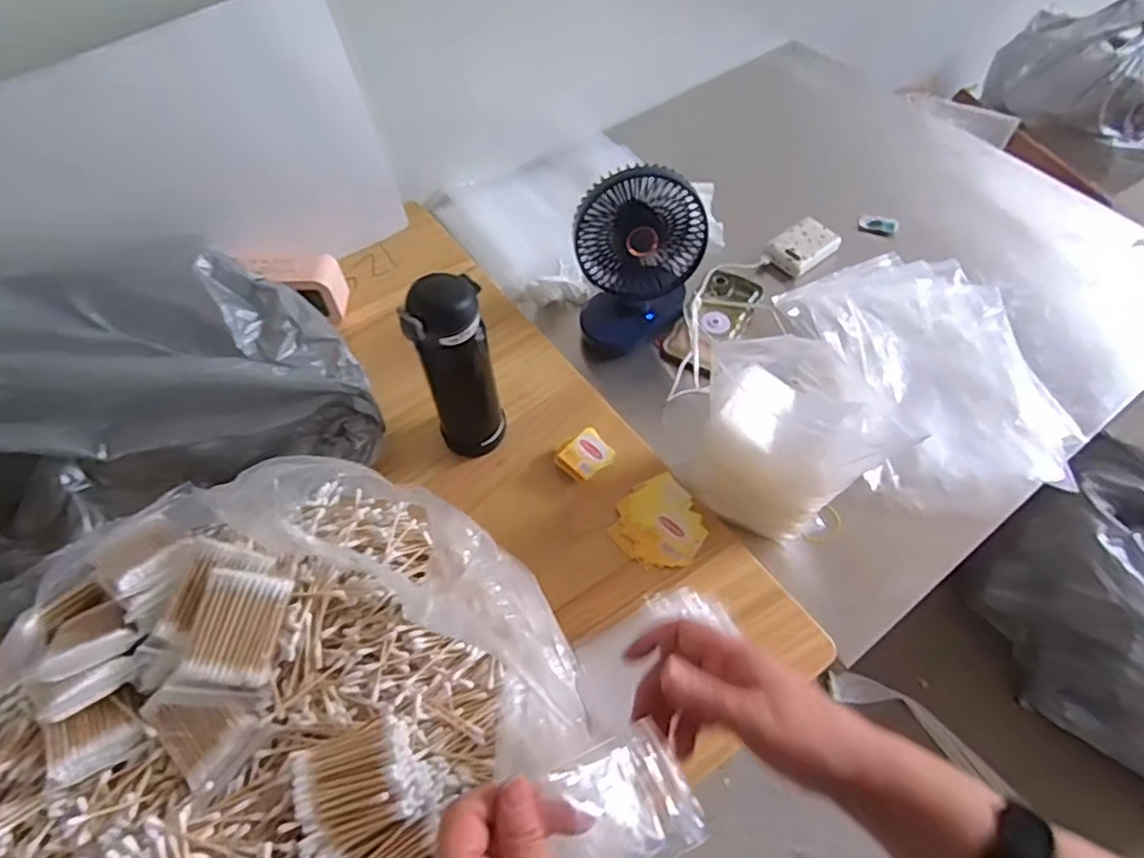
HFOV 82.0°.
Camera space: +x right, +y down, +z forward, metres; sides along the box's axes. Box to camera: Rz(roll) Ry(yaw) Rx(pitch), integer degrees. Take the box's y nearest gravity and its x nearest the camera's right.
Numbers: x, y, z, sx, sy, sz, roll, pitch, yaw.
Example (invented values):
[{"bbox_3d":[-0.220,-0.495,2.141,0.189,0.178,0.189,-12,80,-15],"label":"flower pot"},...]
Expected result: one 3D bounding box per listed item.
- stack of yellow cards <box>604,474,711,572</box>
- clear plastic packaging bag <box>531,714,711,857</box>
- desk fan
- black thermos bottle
[{"bbox_3d":[0.087,0.094,0.648,0.090,0.016,0.089,-32,62,-16],"label":"stack of yellow cards"},{"bbox_3d":[0.027,0.201,0.343,0.078,0.011,0.069,-15,65,-29],"label":"clear plastic packaging bag"},{"bbox_3d":[0.076,-0.194,0.765,0.149,0.191,0.102,-13,58,-5],"label":"desk fan"},{"bbox_3d":[-0.105,-0.048,0.616,0.063,0.215,0.054,3,58,5],"label":"black thermos bottle"}]

